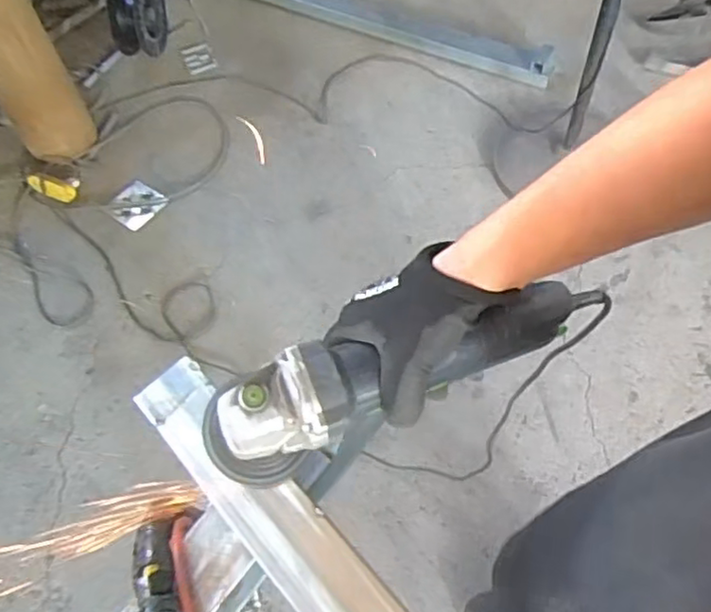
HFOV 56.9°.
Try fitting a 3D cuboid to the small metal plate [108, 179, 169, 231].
[{"bbox_3d":[-0.616,-0.284,1.834,0.156,0.009,0.140,32,65,23],"label":"small metal plate"}]

